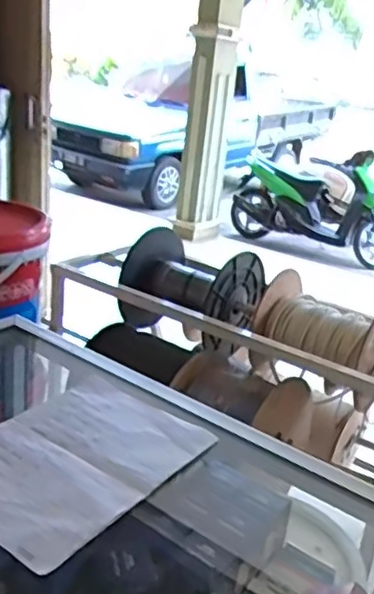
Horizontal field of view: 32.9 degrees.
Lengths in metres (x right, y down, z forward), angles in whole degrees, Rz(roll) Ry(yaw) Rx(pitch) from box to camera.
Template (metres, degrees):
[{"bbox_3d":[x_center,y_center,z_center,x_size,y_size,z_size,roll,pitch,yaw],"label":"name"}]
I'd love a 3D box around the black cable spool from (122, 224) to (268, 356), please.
[{"bbox_3d":[0.011,-0.012,1.705,0.339,0.258,0.284,16,23,25],"label":"black cable spool"}]

